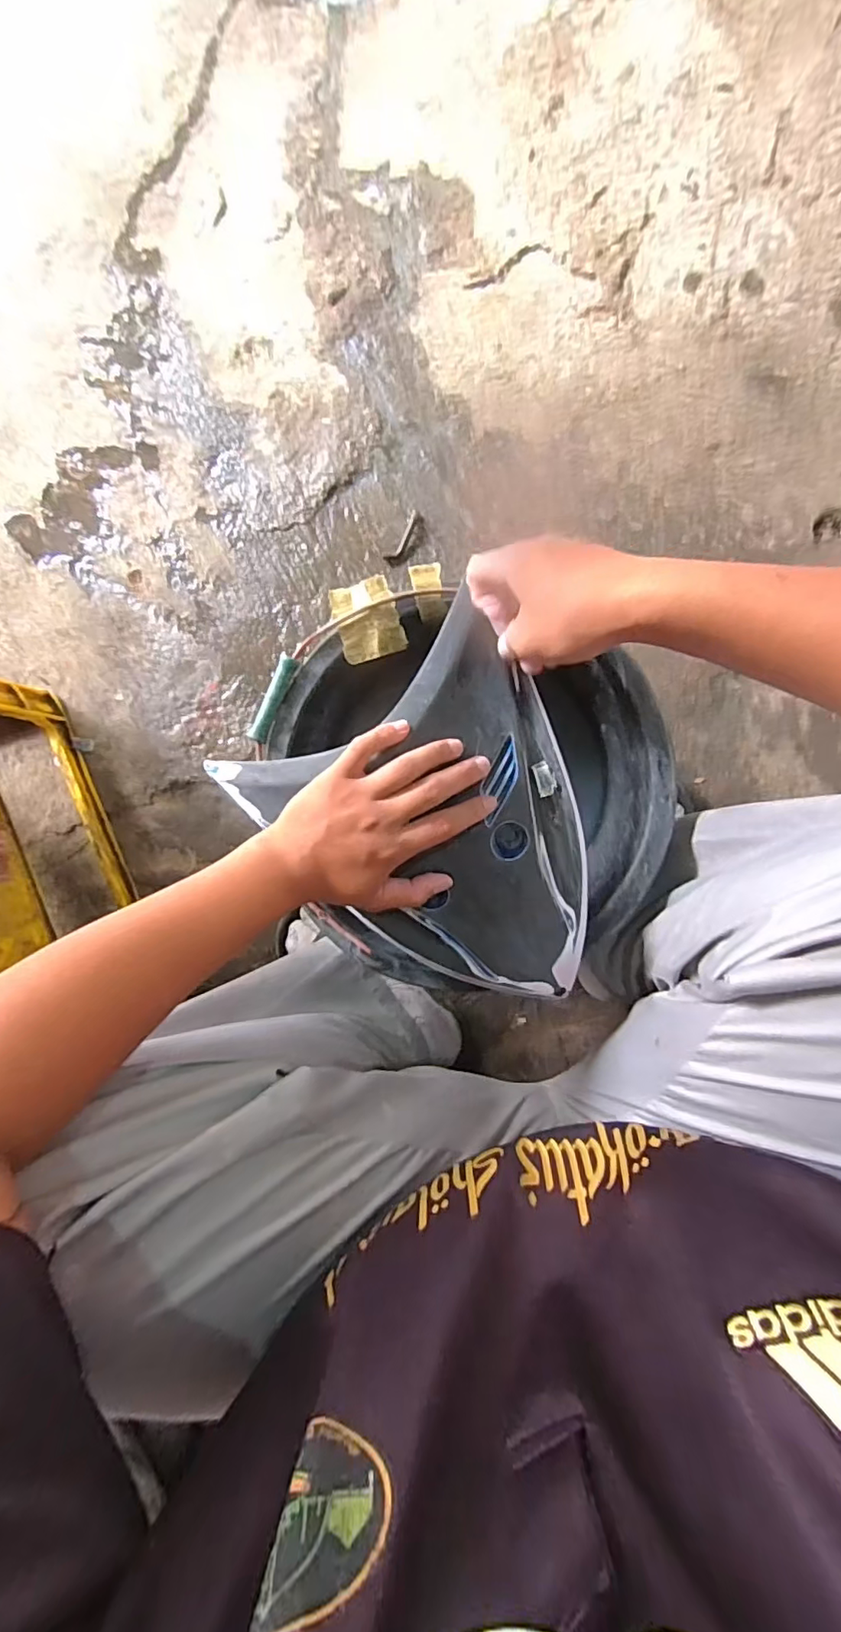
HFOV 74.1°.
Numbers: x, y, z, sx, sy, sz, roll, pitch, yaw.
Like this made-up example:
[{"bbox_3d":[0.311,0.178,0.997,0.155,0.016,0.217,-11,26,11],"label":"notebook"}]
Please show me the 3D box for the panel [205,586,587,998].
[{"bbox_3d":[0.022,0.023,0.425,0.238,0.052,0.277,-36,88,7],"label":"panel"}]

